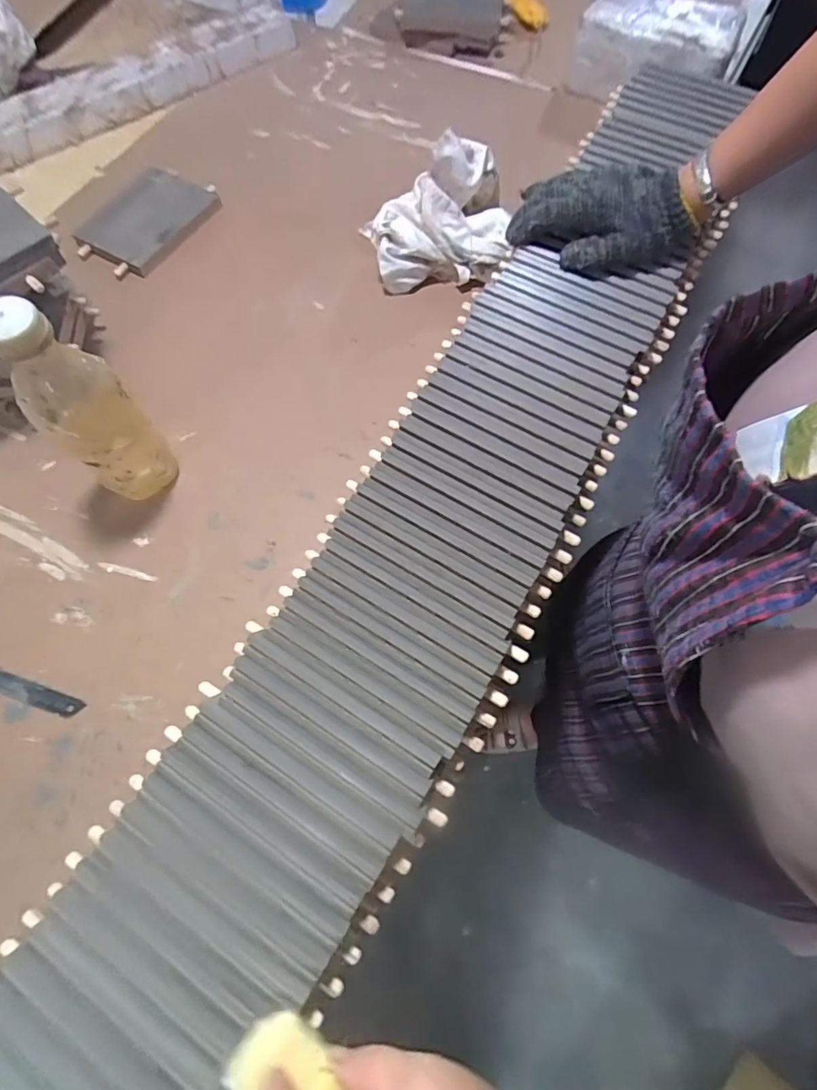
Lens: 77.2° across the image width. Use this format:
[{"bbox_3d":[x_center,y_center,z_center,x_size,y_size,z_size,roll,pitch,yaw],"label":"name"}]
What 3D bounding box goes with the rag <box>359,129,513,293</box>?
[{"bbox_3d":[0.037,-0.386,0.606,0.169,0.113,0.126,-6,67,-2],"label":"rag"}]

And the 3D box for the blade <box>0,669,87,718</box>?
[{"bbox_3d":[-0.331,0.129,0.447,0.098,0.004,0.018,18,69,7],"label":"blade"}]

